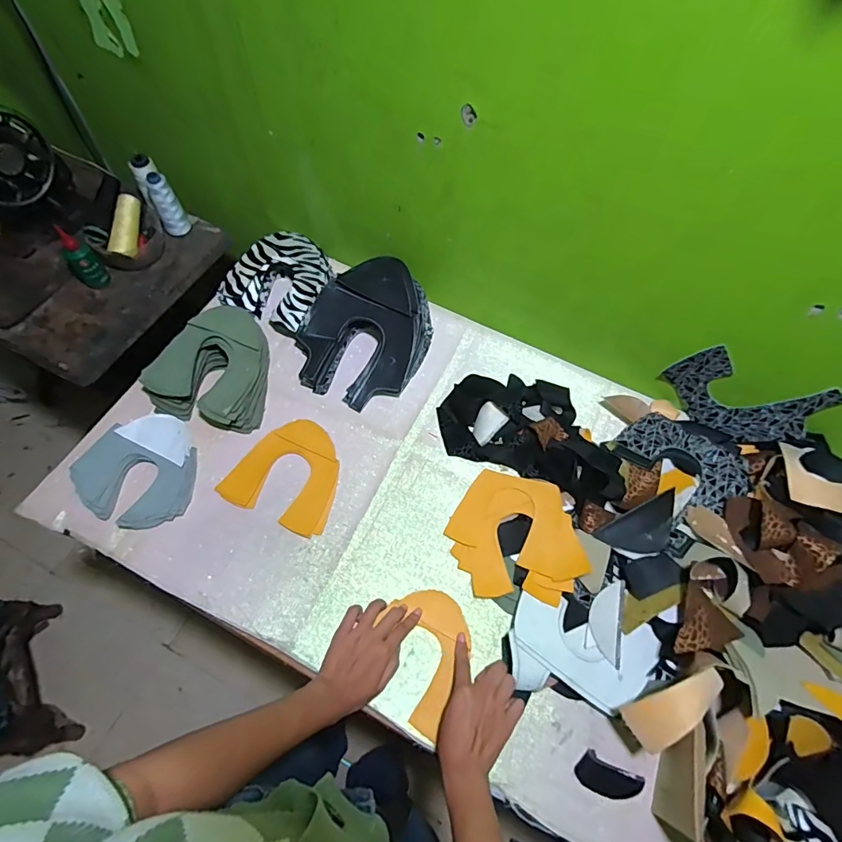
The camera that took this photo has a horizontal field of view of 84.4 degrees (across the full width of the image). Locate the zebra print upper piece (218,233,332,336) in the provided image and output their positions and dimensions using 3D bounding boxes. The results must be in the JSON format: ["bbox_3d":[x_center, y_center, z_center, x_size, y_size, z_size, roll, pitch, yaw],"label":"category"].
[{"bbox_3d":[-0.235,-0.239,0.804,0.149,0.082,0.174,19,66,6],"label":"zebra print upper piece"}]

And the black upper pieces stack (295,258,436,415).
[{"bbox_3d":[-0.089,-0.152,0.751,0.196,0.096,0.239,25,66,9],"label":"black upper pieces stack"}]

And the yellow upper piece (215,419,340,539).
[{"bbox_3d":[-0.191,0.072,0.687,0.157,0.007,0.154,22,66,8],"label":"yellow upper piece"}]

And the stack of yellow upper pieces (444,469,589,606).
[{"bbox_3d":[0.134,0.162,0.642,0.182,0.041,0.176,32,68,12],"label":"stack of yellow upper pieces"}]

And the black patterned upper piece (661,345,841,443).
[{"bbox_3d":[0.455,-0.031,0.668,0.190,0.125,0.032,25,66,9],"label":"black patterned upper piece"}]

